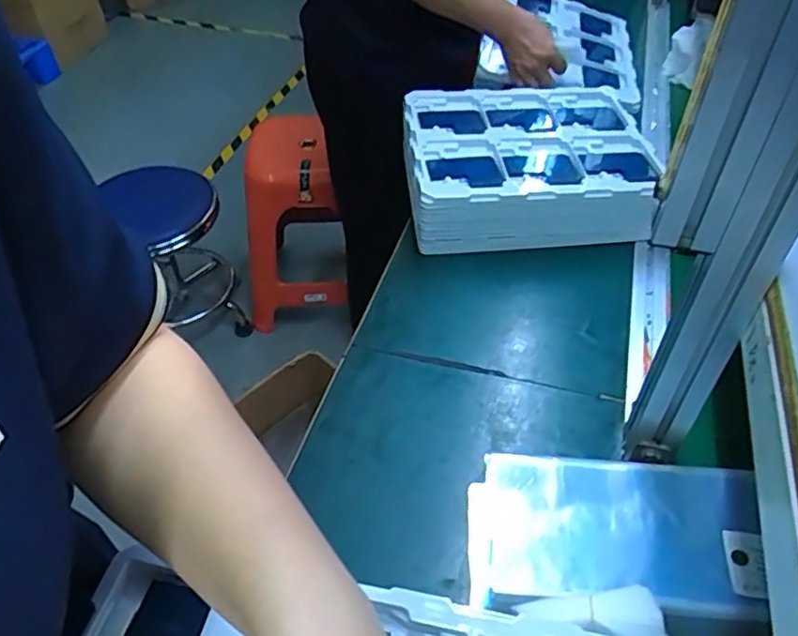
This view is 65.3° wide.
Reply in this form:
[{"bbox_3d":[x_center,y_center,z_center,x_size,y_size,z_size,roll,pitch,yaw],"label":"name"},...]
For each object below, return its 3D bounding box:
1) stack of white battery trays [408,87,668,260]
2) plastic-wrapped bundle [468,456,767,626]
[{"bbox_3d":[0.172,-0.213,0.875,0.322,0.085,0.278,0,46,0],"label":"stack of white battery trays"},{"bbox_3d":[0.178,0.179,0.511,0.232,0.052,0.129,6,46,6],"label":"plastic-wrapped bundle"}]

